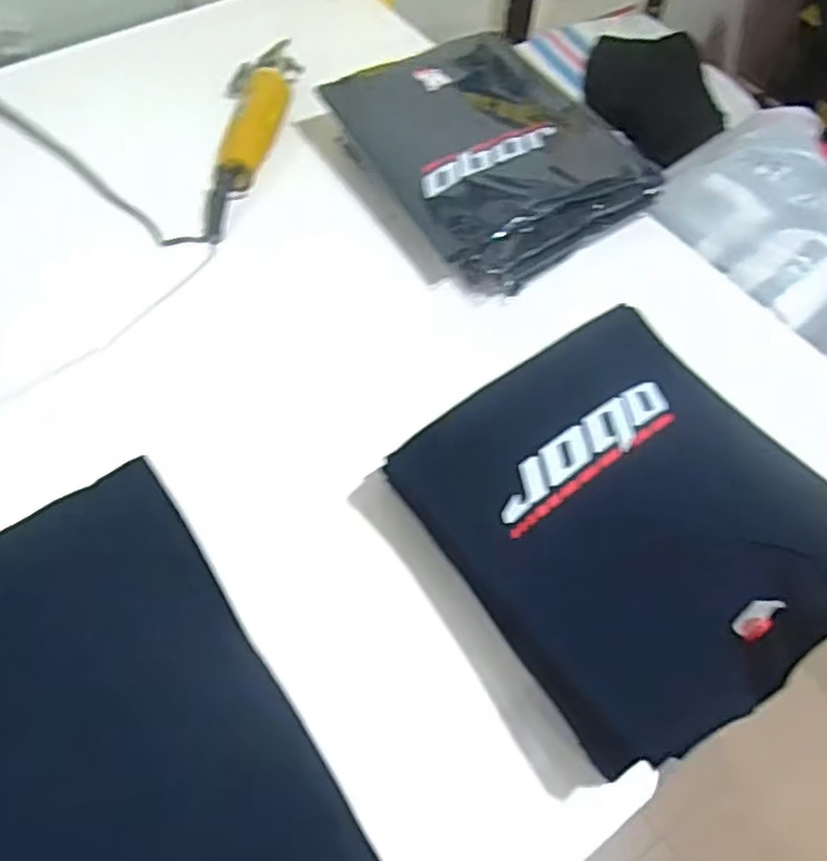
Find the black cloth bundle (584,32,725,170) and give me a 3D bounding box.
[{"bbox_3d":[0.377,-0.522,1.120,0.210,0.062,0.238,4,58,0],"label":"black cloth bundle"}]

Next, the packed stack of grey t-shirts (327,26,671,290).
[{"bbox_3d":[0.104,-0.368,0.909,0.319,0.067,0.361,-32,65,-20],"label":"packed stack of grey t-shirts"}]

